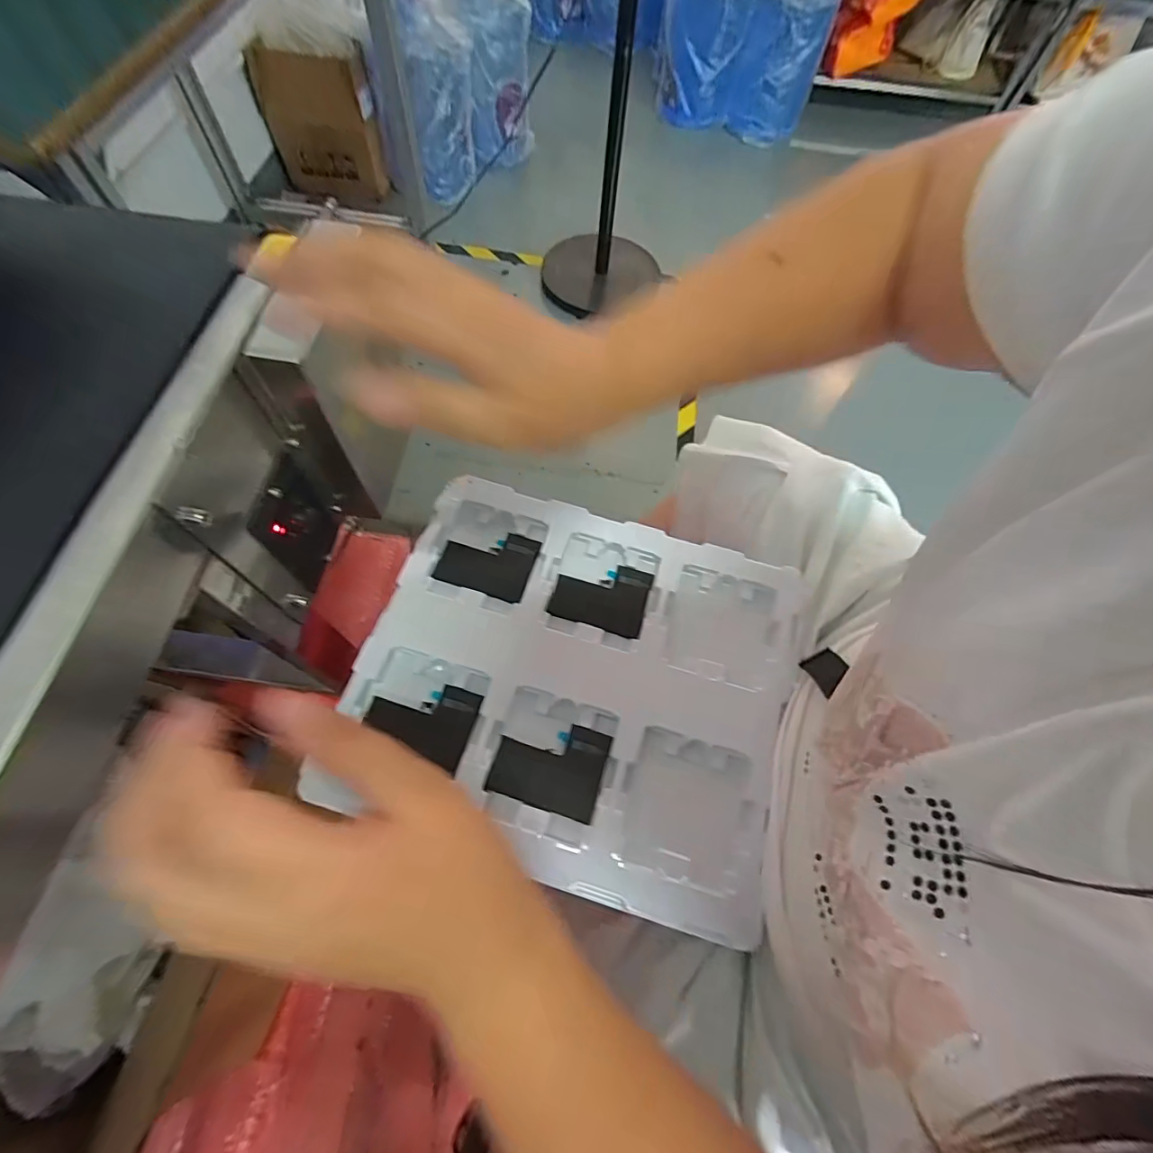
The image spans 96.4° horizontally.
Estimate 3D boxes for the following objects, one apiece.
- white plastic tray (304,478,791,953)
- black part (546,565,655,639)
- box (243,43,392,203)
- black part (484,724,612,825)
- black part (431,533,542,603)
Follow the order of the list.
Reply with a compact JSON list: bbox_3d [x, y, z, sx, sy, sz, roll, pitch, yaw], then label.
[{"bbox_3d":[0.002,0.071,0.394,0.310,0.019,0.272,16,61,5],"label":"white plastic tray"},{"bbox_3d":[0.021,0.015,0.428,0.076,0.005,0.060,15,65,3],"label":"black part"},{"bbox_3d":[-0.687,-1.194,1.395,0.288,0.320,0.109,1,65,-3],"label":"box"},{"bbox_3d":[-0.019,0.133,0.367,0.075,0.004,0.060,17,65,5],"label":"black part"},{"bbox_3d":[-0.074,-0.014,0.434,0.075,0.004,0.061,16,65,4],"label":"black part"}]

